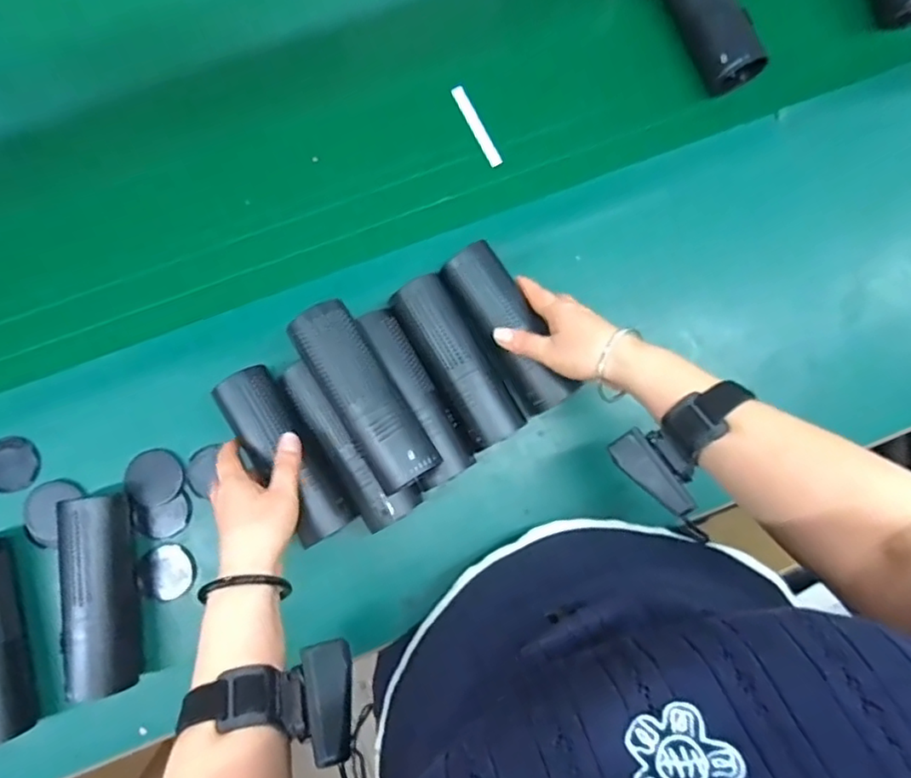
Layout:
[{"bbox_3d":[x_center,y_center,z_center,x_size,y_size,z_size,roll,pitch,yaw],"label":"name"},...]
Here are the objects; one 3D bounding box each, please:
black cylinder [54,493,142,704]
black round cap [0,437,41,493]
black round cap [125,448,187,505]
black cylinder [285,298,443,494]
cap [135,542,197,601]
[{"bbox_3d":[-0.307,0.176,0.528,0.051,0.059,0.164,-10,84,-2],"label":"black cylinder"},{"bbox_3d":[-0.409,0.070,0.563,0.048,0.015,0.048,0,84,-1],"label":"black round cap"},{"bbox_3d":[-0.279,0.082,0.565,0.049,0.012,0.051,0,84,-1],"label":"black round cap"},{"bbox_3d":[-0.076,0.006,0.517,0.052,0.062,0.163,-33,85,-5],"label":"black cylinder"},{"bbox_3d":[-0.262,0.167,0.557,0.051,0.014,0.049,0,84,-1],"label":"cap"}]

